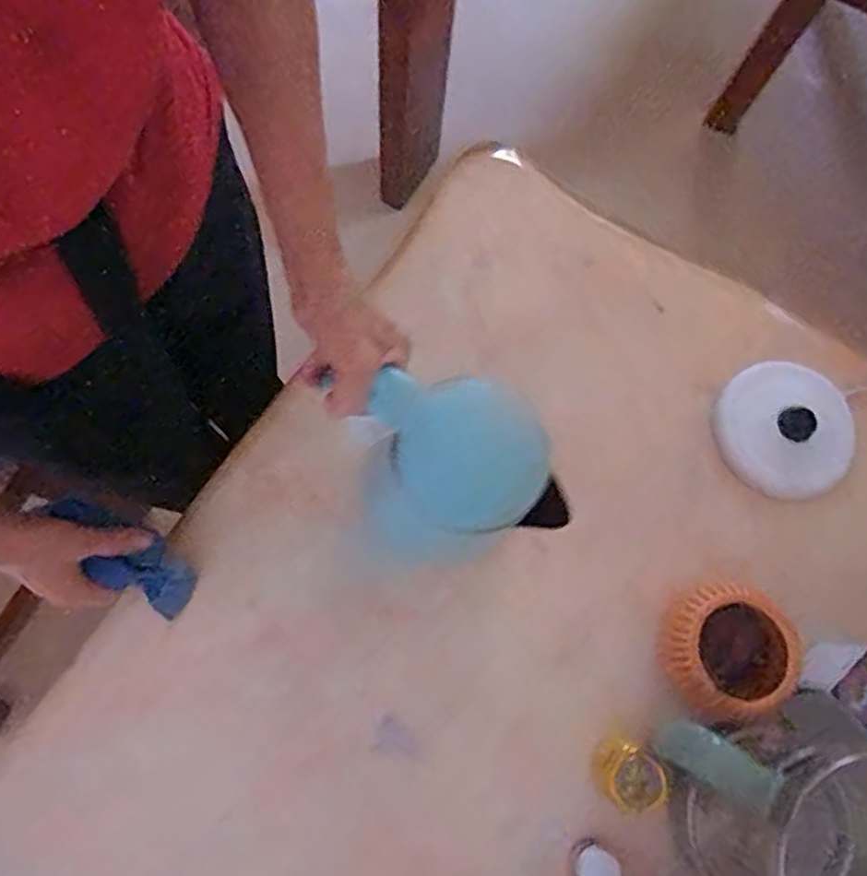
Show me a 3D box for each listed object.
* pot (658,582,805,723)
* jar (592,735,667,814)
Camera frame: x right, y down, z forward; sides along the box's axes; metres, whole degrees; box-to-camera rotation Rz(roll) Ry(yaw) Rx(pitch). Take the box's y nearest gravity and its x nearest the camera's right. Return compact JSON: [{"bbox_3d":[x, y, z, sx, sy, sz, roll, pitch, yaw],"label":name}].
[{"bbox_3d":[0.256,0.187,0.610,0.102,0.068,0.102,1,75,-4],"label":"pot"},{"bbox_3d":[0.162,0.284,0.573,0.047,0.049,0.047,1,75,-4],"label":"jar"}]

